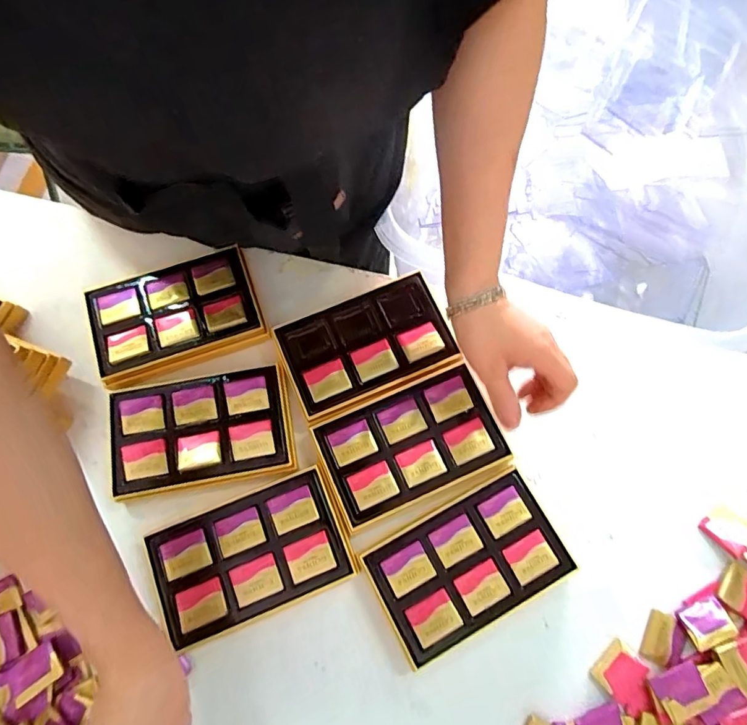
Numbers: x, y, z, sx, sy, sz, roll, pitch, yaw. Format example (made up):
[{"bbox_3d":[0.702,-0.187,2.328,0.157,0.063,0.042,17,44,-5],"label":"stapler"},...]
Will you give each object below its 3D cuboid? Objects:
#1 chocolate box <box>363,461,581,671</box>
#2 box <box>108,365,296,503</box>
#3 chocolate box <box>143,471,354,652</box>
[{"bbox_3d":[0.080,0.176,0.436,0.163,0.033,0.102,-27,75,-8],"label":"chocolate box"},{"bbox_3d":[-0.160,0.064,0.460,0.161,0.022,0.100,-10,73,-3],"label":"box"},{"bbox_3d":[-0.107,0.166,0.427,0.161,0.022,0.100,-23,74,-7],"label":"chocolate box"}]

